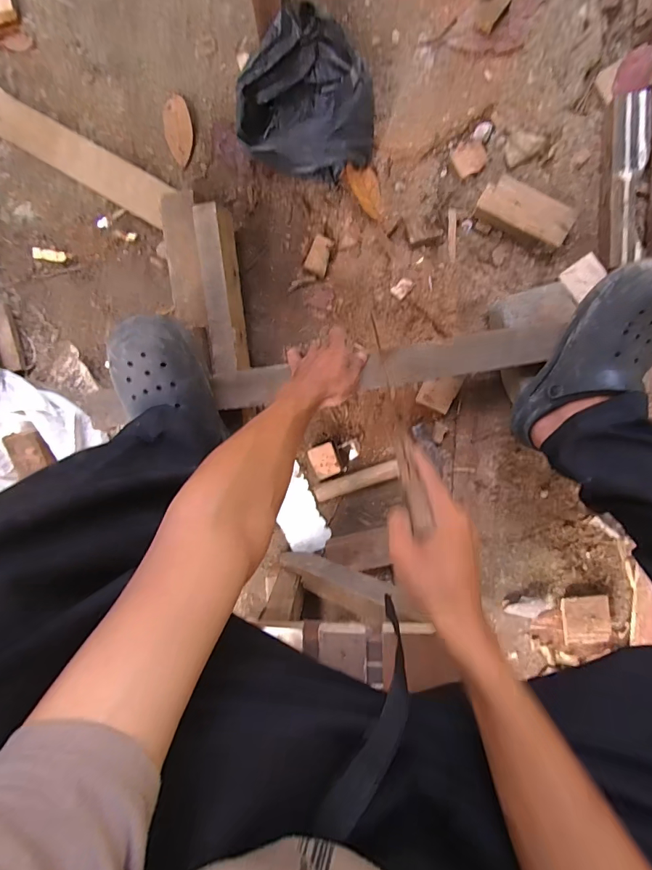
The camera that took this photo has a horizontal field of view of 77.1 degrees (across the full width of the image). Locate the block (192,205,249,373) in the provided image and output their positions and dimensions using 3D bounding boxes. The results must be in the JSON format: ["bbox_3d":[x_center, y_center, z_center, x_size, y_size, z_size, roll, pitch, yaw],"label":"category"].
[{"bbox_3d":[-0.157,-0.212,0.616,0.050,0.054,0.232,-3,97,2],"label":"block"}]

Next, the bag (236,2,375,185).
[{"bbox_3d":[-0.027,-0.492,0.603,0.197,0.078,0.194,2,96,1],"label":"bag"}]

